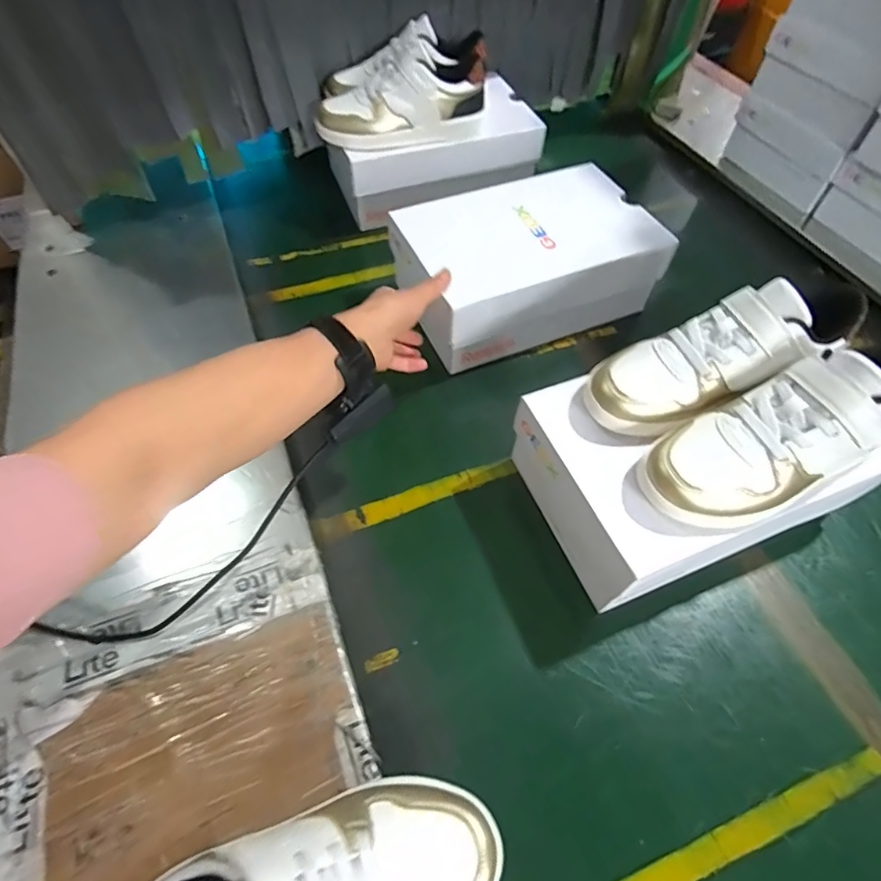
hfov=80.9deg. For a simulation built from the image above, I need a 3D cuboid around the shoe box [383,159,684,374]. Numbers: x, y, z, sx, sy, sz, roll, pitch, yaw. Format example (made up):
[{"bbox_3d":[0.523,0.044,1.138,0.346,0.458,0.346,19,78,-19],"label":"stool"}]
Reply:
[{"bbox_3d":[0.099,-0.226,0.655,0.300,0.112,0.191,-20,60,-14],"label":"shoe box"}]

